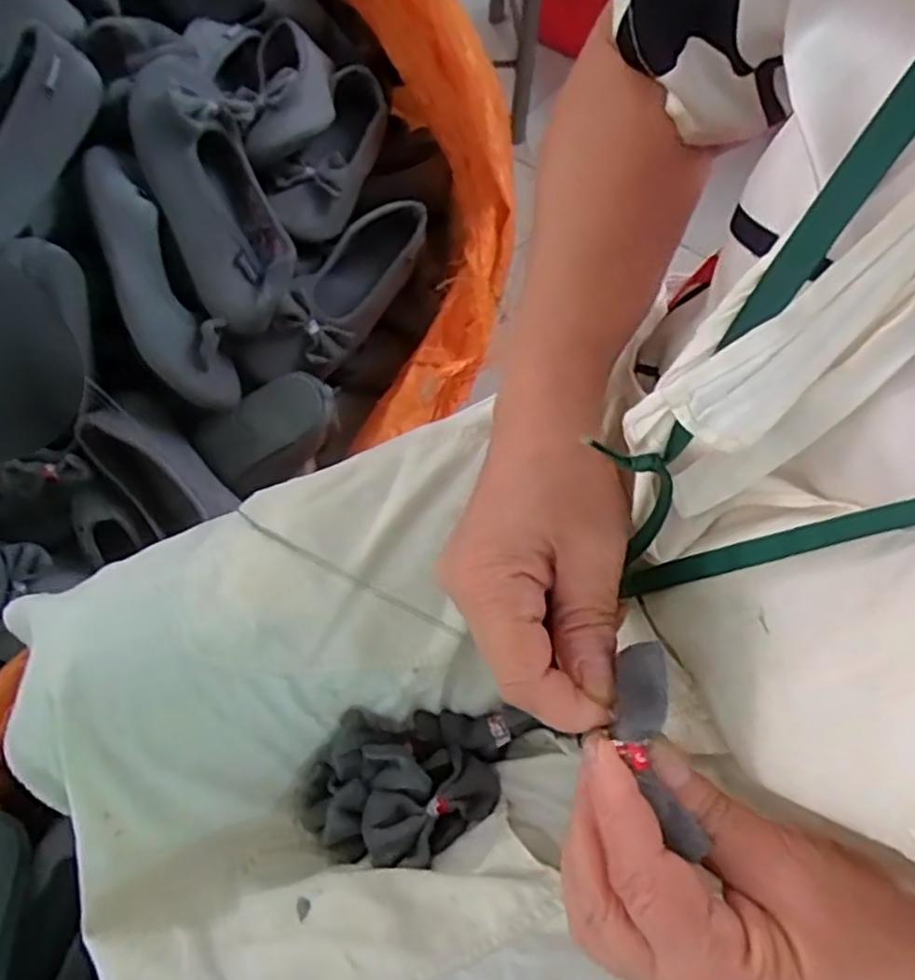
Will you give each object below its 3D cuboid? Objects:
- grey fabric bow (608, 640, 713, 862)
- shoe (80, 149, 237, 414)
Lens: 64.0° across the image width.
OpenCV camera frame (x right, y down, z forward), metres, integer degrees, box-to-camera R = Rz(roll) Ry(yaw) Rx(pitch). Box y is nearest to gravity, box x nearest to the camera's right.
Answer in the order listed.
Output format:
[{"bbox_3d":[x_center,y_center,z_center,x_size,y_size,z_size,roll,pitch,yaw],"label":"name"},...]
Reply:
[{"bbox_3d":[0.064,0.086,0.247,0.020,0.017,0.066,-7,67,-4],"label":"grey fabric bow"},{"bbox_3d":[-0.262,-0.179,0.625,0.067,0.056,0.240,-26,91,-13],"label":"shoe"}]

